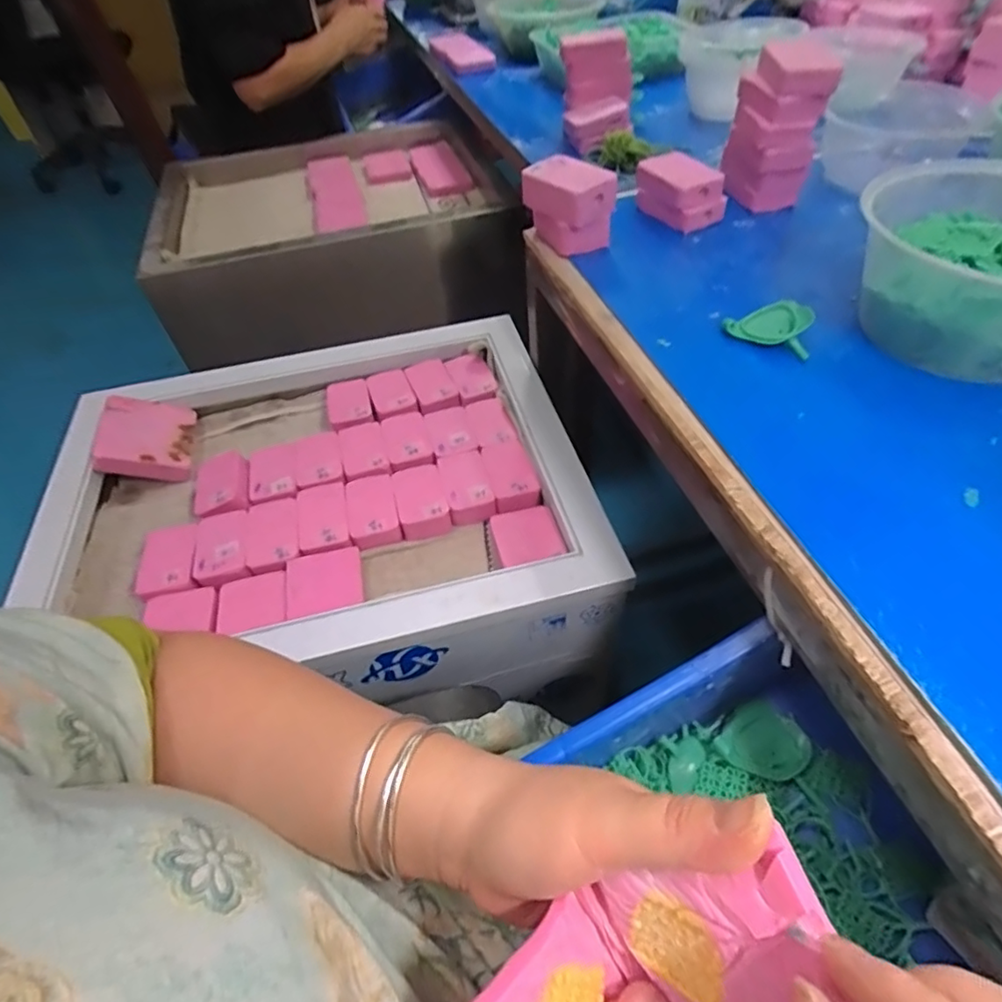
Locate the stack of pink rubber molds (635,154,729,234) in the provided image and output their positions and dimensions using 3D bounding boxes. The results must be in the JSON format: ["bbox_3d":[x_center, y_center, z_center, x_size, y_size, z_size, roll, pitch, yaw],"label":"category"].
[{"bbox_3d":[0.159,-0.274,0.516,0.051,0.047,0.069,-23,52,-14],"label":"stack of pink rubber molds"}]

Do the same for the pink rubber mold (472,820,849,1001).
[{"bbox_3d":[0.037,0.148,0.175,0.128,0.055,0.049,-34,52,6],"label":"pink rubber mold"}]

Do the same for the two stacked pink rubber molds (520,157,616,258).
[{"bbox_3d":[0.056,-0.247,0.492,0.047,0.059,0.071,-31,54,-20],"label":"two stacked pink rubber molds"}]

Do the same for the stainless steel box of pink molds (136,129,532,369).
[{"bbox_3d":[-0.276,-0.430,0.950,0.511,0.171,0.407,-16,51,-9],"label":"stainless steel box of pink molds"}]

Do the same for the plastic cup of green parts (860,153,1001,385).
[{"bbox_3d":[0.311,-0.147,0.369,0.141,0.080,0.139,-2,50,3],"label":"plastic cup of green parts"}]

